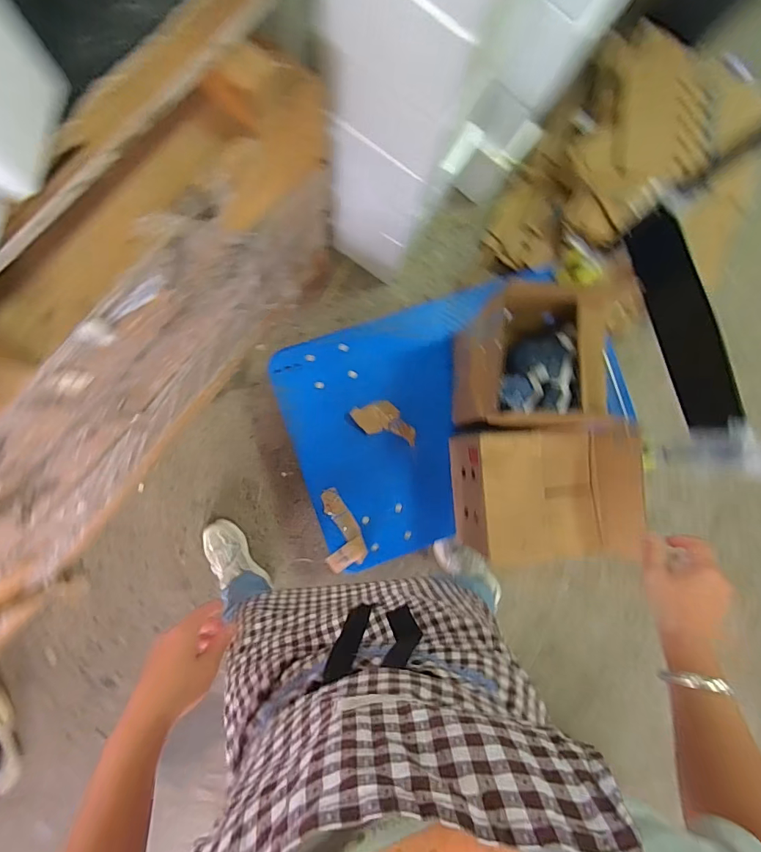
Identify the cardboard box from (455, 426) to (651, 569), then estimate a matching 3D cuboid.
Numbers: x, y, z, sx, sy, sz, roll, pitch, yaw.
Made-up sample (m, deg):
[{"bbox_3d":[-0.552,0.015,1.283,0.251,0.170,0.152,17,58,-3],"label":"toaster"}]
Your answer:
[{"bbox_3d":[0.324,0.138,0.937,0.272,0.192,0.249,-3,87,-6],"label":"cardboard box"}]

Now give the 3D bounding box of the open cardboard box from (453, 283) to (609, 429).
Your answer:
[{"bbox_3d":[0.300,-0.121,0.941,0.233,0.259,0.259,4,86,-5],"label":"open cardboard box"}]

